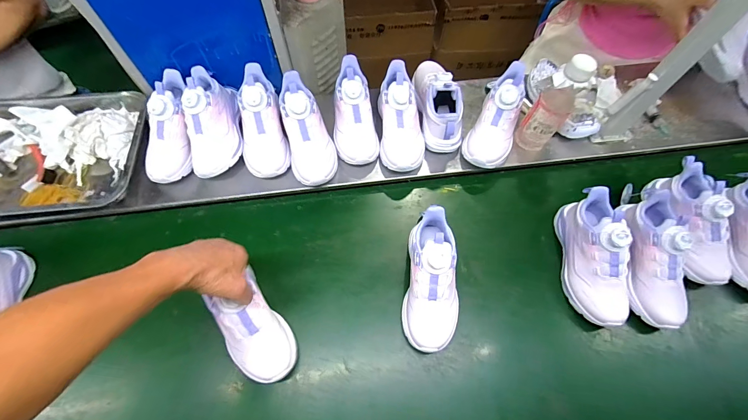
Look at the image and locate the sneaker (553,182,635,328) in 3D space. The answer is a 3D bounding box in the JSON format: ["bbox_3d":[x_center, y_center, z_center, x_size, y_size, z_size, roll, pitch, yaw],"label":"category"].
[{"bbox_3d":[0.370,0.075,0.558,0.084,0.111,0.214,6,65,3],"label":"sneaker"}]

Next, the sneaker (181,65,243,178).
[{"bbox_3d":[-0.302,-0.166,0.627,0.085,0.086,0.213,-7,81,-3],"label":"sneaker"}]

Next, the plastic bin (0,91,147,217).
[{"bbox_3d":[-0.625,-0.104,0.638,0.370,0.066,0.269,-12,65,-5],"label":"plastic bin"}]

